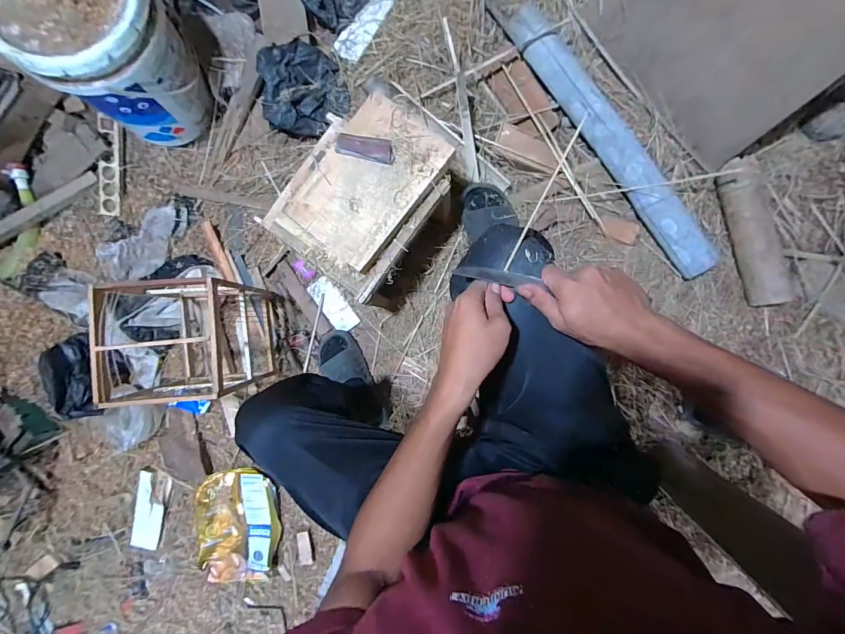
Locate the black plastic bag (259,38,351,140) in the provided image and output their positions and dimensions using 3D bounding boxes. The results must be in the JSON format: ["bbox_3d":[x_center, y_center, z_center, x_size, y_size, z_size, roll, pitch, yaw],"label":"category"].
[{"bbox_3d":[-0.317,-0.588,0.940,0.222,0.076,0.212,-26,87,7],"label":"black plastic bag"}]

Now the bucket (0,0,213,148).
[{"bbox_3d":[-0.669,-0.601,0.837,0.289,0.366,0.298,0,91,7],"label":"bucket"}]

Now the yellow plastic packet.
[{"bbox_3d":[-0.491,0.562,0.979,0.222,0.051,0.291,-8,89,7],"label":"yellow plastic packet"}]

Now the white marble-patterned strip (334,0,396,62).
[{"bbox_3d":[-0.143,-0.775,0.942,0.078,0.014,0.220,37,95,6],"label":"white marble-patterned strip"}]

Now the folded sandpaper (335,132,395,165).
[{"bbox_3d":[-0.105,-0.314,0.669,0.109,0.011,0.042,14,92,7],"label":"folded sandpaper"}]

